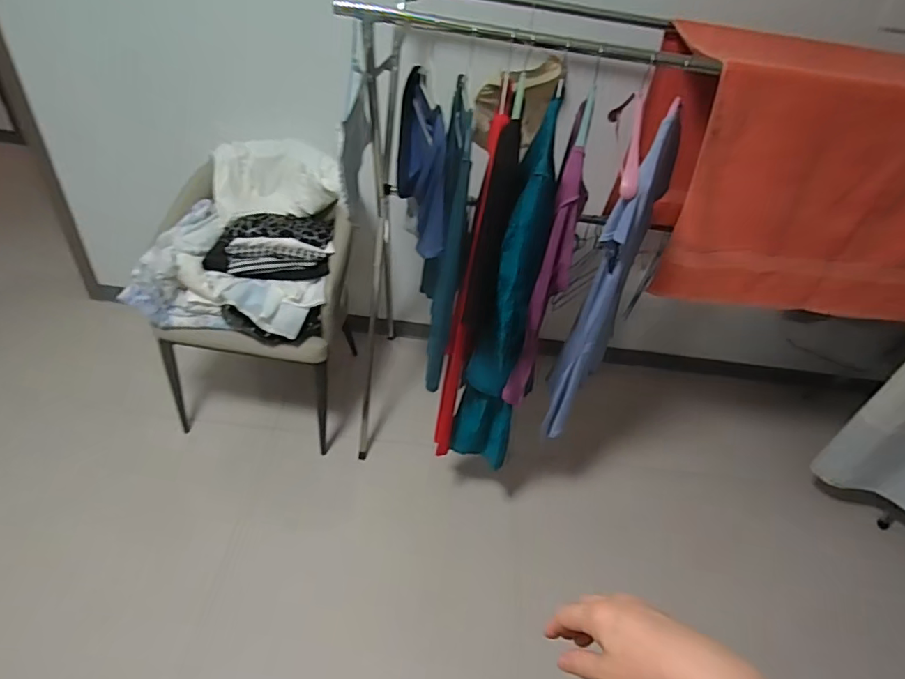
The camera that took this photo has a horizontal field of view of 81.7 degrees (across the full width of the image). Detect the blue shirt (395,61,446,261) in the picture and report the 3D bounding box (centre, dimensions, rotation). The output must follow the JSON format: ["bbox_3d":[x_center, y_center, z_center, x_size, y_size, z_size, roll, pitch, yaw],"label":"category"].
[{"bbox_3d":[-0.079,-0.380,1.160,0.070,0.322,0.388,-3,42,-12],"label":"blue shirt"}]

